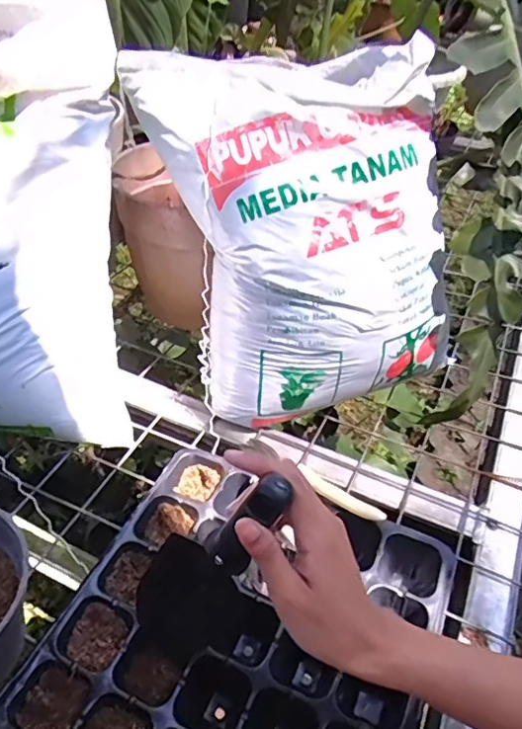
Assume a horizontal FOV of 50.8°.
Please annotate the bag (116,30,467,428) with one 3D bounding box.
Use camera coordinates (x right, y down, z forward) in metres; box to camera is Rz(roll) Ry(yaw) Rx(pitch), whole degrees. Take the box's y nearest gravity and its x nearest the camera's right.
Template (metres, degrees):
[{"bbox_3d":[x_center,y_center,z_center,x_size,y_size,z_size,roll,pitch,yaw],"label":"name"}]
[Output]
[{"bbox_3d":[0.055,-0.132,0.536,0.271,0.358,0.120,-17,12,-14],"label":"bag"}]

